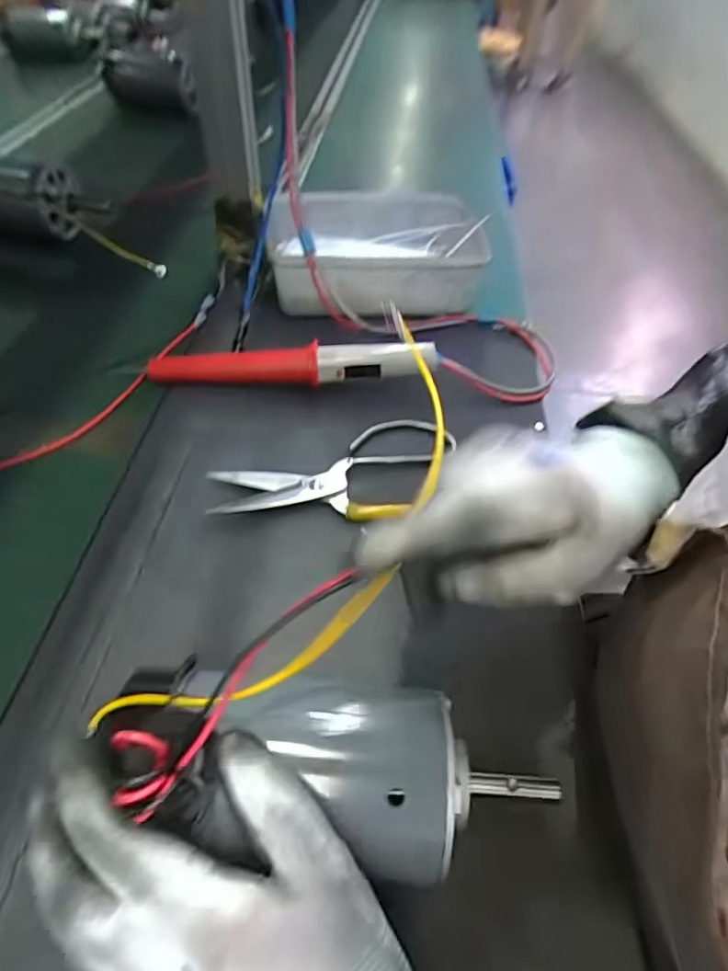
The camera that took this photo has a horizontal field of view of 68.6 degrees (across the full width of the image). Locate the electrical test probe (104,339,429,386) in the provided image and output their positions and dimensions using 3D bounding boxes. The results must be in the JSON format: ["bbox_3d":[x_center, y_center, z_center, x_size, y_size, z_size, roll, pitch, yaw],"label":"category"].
[{"bbox_3d":[-0.070,-0.104,0.471,0.265,0.037,0.026,0,50,-3],"label":"electrical test probe"}]

